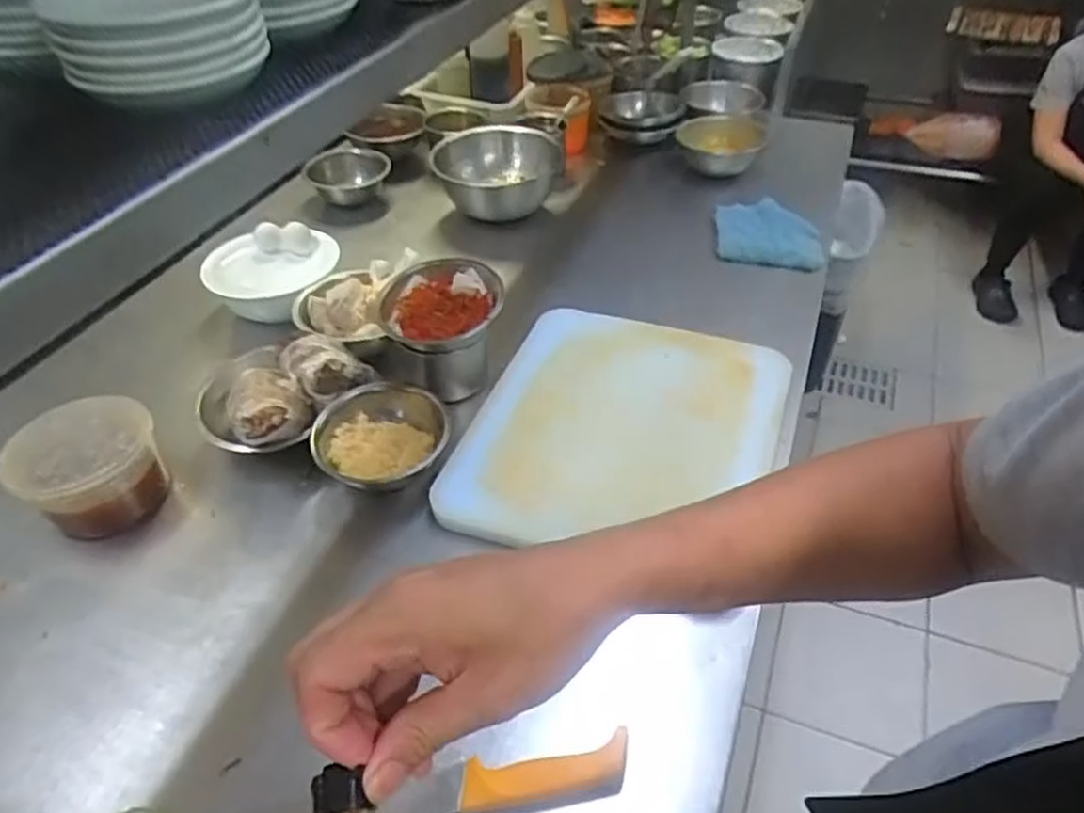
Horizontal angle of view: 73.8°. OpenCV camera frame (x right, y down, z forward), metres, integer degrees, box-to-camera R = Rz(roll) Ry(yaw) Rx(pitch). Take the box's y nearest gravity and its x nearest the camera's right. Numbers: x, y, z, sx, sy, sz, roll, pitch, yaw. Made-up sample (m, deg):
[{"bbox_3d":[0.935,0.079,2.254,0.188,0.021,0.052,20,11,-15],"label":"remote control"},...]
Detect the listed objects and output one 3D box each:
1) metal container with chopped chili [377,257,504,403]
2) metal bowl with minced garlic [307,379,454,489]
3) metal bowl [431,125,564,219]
[{"bbox_3d":[-0.124,-0.093,0.919,0.142,0.122,0.135,-1,43,2],"label":"metal container with chopped chili"},{"bbox_3d":[-0.180,0.037,0.826,0.140,0.078,0.129,-2,43,1],"label":"metal bowl with minced garlic"},{"bbox_3d":[-0.077,-0.418,1.269,0.218,0.091,0.236,-2,43,1],"label":"metal bowl"}]

